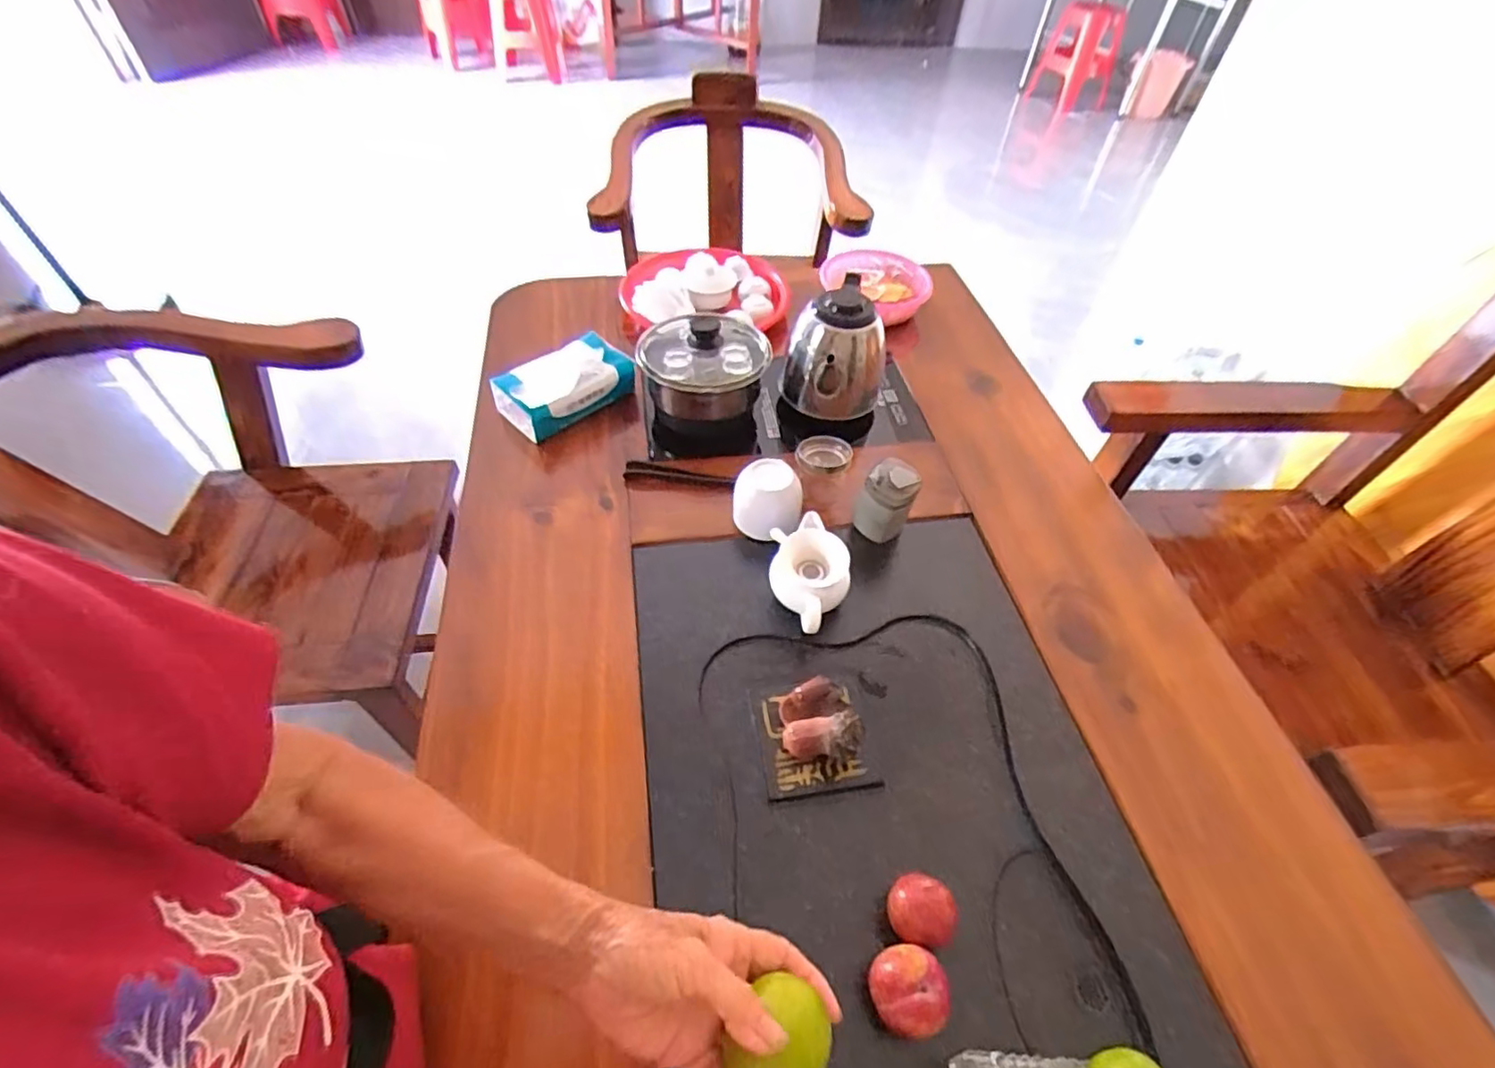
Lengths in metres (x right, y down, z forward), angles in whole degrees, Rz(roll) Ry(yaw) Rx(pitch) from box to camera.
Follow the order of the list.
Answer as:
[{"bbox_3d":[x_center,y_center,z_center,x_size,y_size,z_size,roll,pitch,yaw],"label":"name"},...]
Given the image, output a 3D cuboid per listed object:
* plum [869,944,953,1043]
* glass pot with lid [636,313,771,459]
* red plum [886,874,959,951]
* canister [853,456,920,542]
[{"bbox_3d":[0.110,0.319,0.448,0.050,0.046,0.051,-4,50,-8],"label":"plum"},{"bbox_3d":[-0.057,-0.198,0.829,0.154,0.144,0.145,-1,51,-5],"label":"glass pot with lid"},{"bbox_3d":[0.129,0.283,0.481,0.049,0.040,0.046,2,50,-2],"label":"red plum"},{"bbox_3d":[0.151,-0.037,0.701,0.060,0.083,0.046,18,51,11],"label":"canister"}]

